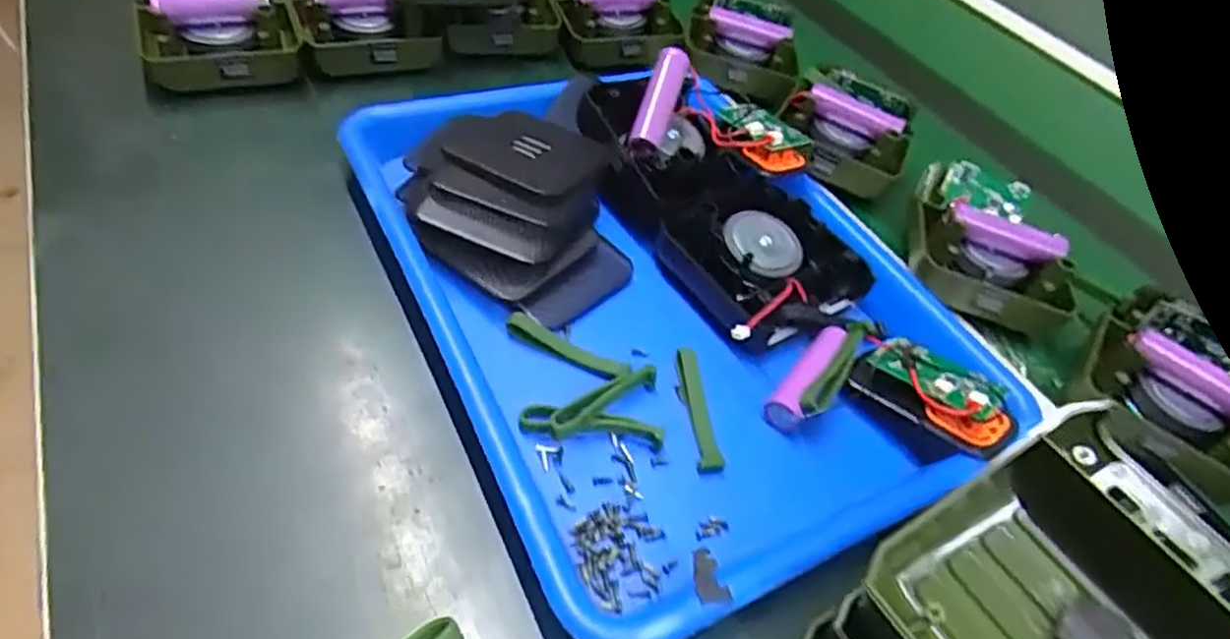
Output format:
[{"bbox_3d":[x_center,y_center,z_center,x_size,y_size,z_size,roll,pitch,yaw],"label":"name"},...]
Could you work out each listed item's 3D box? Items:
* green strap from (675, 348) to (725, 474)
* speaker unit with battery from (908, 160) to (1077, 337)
[{"bbox_3d":[0.038,0.041,0.328,0.012,0.008,0.064,0,48,-13],"label":"green strap"},{"bbox_3d":[0.222,-0.054,0.421,0.080,0.035,0.123,13,46,-1],"label":"speaker unit with battery"}]

